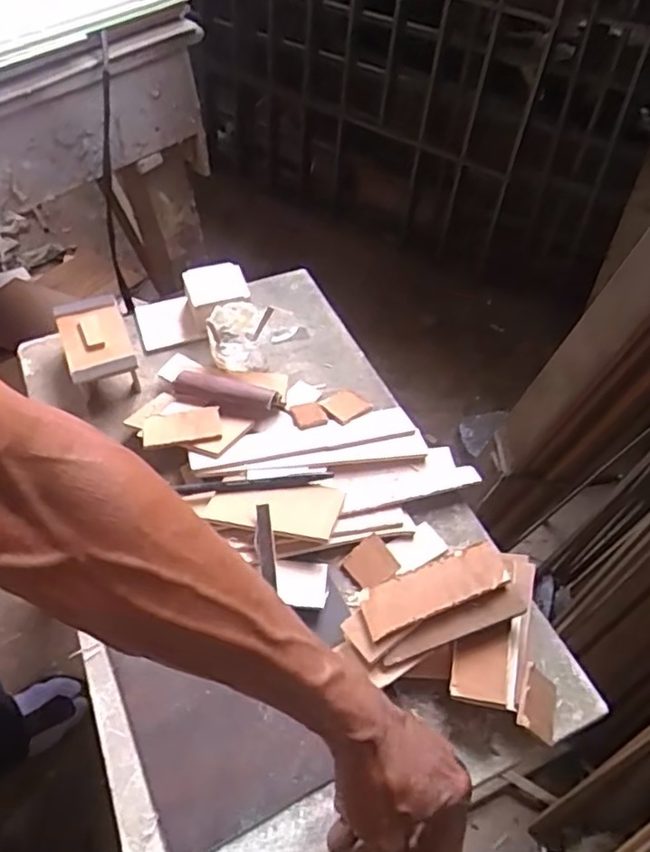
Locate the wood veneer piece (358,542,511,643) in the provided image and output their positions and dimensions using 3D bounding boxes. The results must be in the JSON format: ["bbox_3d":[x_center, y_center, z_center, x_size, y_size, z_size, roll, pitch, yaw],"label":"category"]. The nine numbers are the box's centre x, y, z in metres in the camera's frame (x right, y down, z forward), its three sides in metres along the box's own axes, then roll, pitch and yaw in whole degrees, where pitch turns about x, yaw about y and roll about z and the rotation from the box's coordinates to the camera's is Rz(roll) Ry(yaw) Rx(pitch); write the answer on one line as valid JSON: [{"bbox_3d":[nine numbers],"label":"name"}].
[{"bbox_3d":[0.081,0.121,0.471,0.111,0.007,0.039,-21,42,-5],"label":"wood veneer piece"}]

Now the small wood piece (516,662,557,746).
[{"bbox_3d":[0.153,0.197,0.445,0.039,0.005,0.043,38,51,-18],"label":"small wood piece"}]

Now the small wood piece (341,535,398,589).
[{"bbox_3d":[0.038,0.115,0.524,0.036,0.008,0.036,-28,57,-21],"label":"small wood piece"}]

